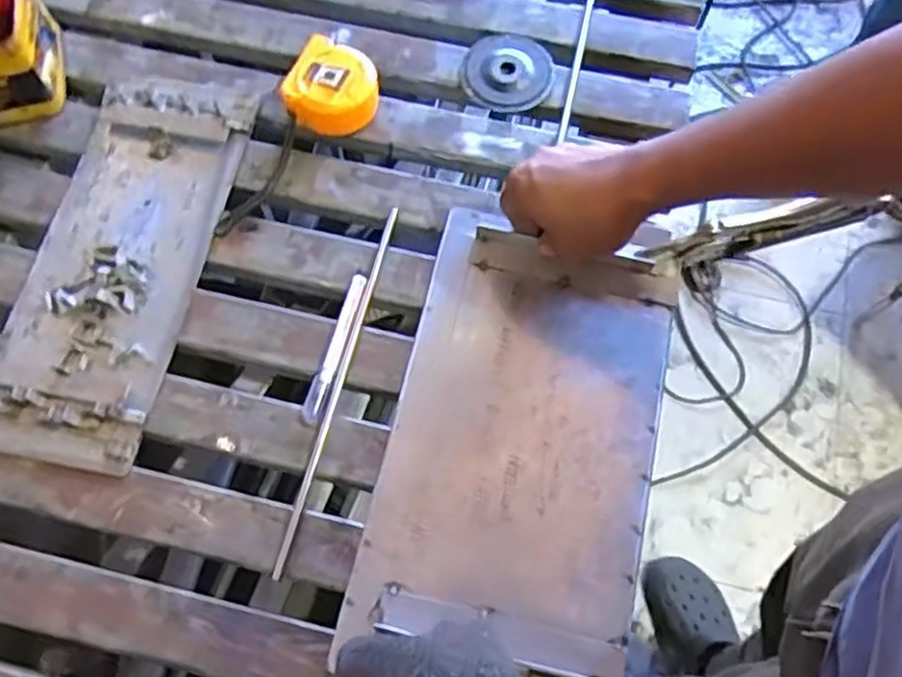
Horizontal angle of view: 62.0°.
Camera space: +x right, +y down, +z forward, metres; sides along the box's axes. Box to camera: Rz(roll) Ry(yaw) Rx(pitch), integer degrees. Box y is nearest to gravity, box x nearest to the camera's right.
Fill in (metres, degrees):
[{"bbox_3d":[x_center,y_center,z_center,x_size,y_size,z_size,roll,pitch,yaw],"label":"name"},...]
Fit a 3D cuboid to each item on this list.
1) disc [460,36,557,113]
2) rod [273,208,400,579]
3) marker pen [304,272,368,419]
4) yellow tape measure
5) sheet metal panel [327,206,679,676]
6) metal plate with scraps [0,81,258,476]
[{"bbox_3d":[0.053,-0.255,0.714,0.083,0.010,0.084,0,69,-1],"label":"disc"},{"bbox_3d":[-0.088,0.032,0.598,0.007,0.008,0.309,14,69,4],"label":"rod"},{"bbox_3d":[-0.092,0.006,0.603,0.016,0.009,0.126,15,69,5],"label":"marker pen"},{"bbox_3d":[-0.105,-0.227,0.682,0.082,0.041,0.080,21,70,7],"label":"yellow tape measure"},{"bbox_3d":[0.058,0.068,0.582,0.199,0.019,0.326,13,69,4],"label":"sheet metal panel"},{"bbox_3d":[-0.278,-0.068,0.627,0.135,0.018,0.344,10,69,2],"label":"metal plate with scraps"}]

